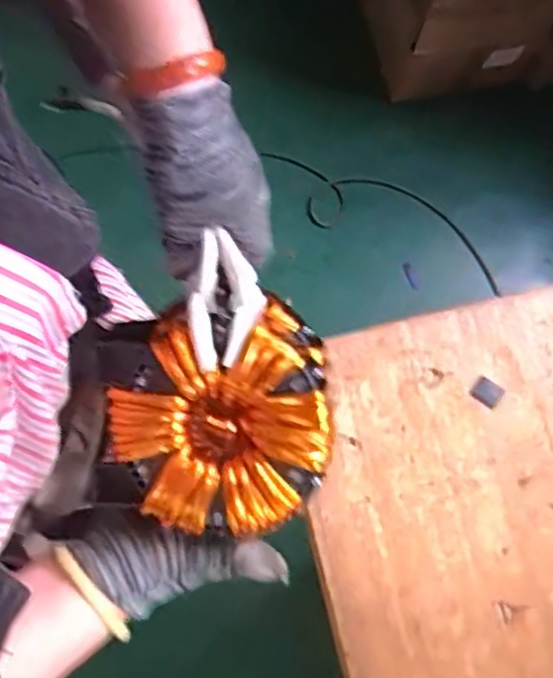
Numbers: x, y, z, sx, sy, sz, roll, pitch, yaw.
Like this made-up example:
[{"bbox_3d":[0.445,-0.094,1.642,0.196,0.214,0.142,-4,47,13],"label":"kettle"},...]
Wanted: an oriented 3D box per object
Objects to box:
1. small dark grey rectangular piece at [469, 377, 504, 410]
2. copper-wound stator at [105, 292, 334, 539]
[{"bbox_3d":[0.213,0.055,0.684,0.030,0.004,0.026,36,79,8],"label":"small dark grey rectangular piece"},{"bbox_3d":[-0.033,0.050,0.420,0.130,0.061,0.130,-2,90,3],"label":"copper-wound stator"}]

